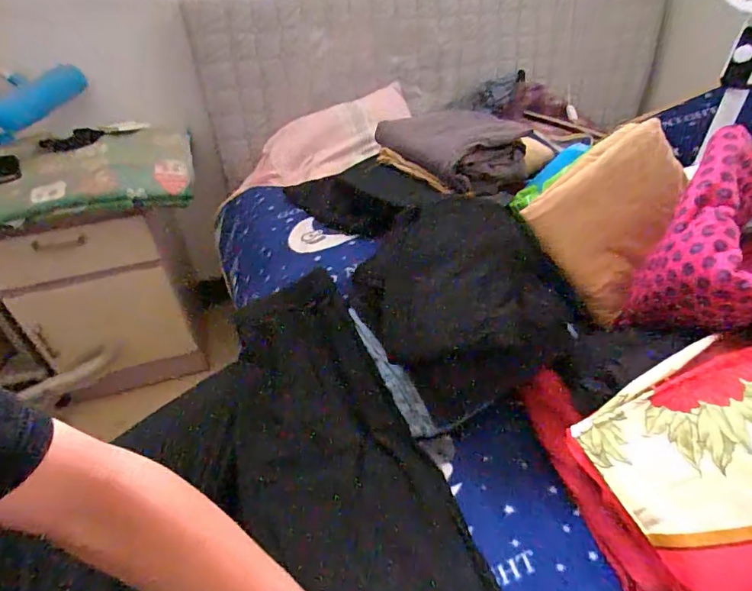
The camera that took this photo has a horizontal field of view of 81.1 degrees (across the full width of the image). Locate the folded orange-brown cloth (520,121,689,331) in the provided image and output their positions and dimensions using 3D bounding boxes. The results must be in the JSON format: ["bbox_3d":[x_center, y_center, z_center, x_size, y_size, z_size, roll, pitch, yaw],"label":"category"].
[{"bbox_3d":[0.399,-0.122,0.715,0.249,0.226,0.038,-38,8,1],"label":"folded orange-brown cloth"}]

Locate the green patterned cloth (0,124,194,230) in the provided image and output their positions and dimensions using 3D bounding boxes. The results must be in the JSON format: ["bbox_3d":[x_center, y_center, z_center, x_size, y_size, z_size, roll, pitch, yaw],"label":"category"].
[{"bbox_3d":[-0.762,-0.305,1.124,0.573,0.122,0.357,-8,38,-8],"label":"green patterned cloth"}]

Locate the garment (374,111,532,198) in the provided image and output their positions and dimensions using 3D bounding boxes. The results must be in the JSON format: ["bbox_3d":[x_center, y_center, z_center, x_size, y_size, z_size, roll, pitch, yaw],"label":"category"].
[{"bbox_3d":[0.153,-0.312,0.909,0.209,0.086,0.303,-21,42,-23],"label":"garment"}]

